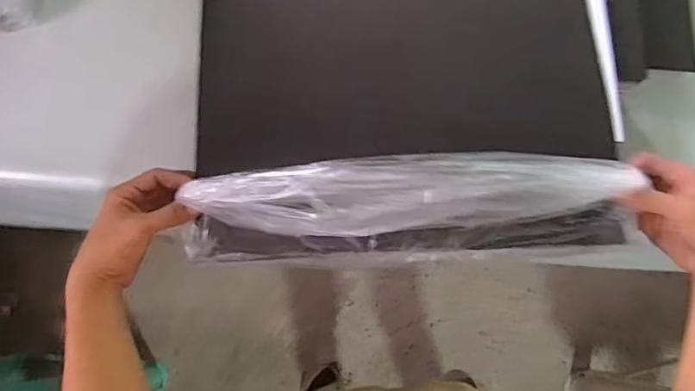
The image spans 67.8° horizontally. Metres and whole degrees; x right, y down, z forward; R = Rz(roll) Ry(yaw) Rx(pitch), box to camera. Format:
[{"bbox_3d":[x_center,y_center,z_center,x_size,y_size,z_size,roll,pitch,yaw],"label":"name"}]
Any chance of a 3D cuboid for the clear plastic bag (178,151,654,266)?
[{"bbox_3d":[0.052,0.013,0.434,0.373,0.022,0.091,-3,107,1],"label":"clear plastic bag"}]

